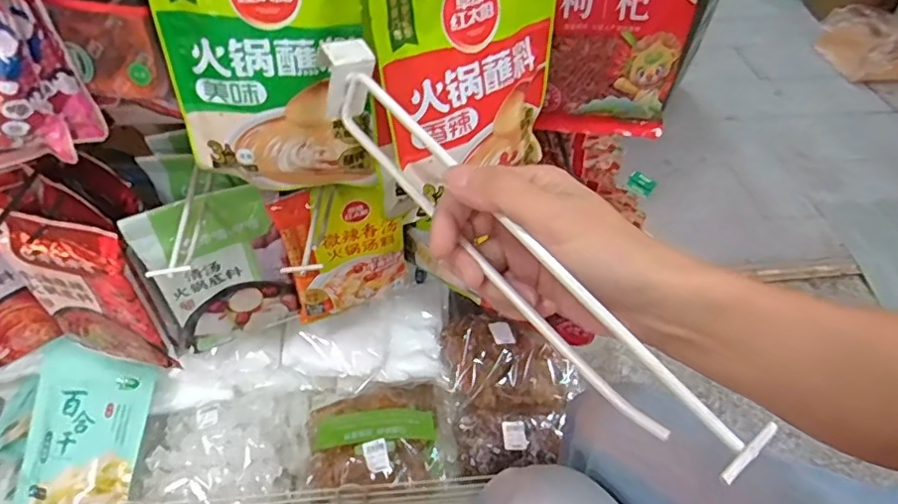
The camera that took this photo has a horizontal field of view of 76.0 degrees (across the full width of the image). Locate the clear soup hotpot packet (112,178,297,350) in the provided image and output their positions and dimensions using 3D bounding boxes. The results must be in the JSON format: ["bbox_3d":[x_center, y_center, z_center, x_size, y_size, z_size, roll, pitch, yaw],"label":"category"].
[{"bbox_3d":[-0.260,0.029,0.669,0.138,0.233,0.034,-23,53,-21],"label":"clear soup hotpot packet"}]

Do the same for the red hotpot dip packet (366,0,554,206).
[{"bbox_3d":[0.017,-0.147,0.425,0.174,0.195,0.025,-22,35,-33],"label":"red hotpot dip packet"}]

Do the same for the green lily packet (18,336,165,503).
[{"bbox_3d":[-0.474,0.224,0.758,0.148,0.031,0.210,-1,74,-12],"label":"green lily packet"}]

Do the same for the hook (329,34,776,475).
[{"bbox_3d":[0.023,-0.011,0.289,0.027,0.050,0.291,-31,64,-26],"label":"hook"}]

